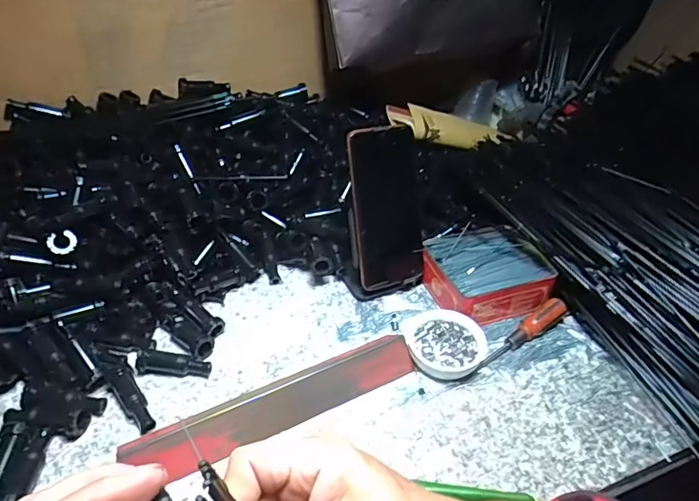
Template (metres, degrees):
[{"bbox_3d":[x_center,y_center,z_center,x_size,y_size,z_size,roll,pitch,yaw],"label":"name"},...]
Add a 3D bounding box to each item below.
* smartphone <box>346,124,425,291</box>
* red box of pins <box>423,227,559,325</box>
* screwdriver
[{"bbox_3d":[0.041,-0.044,0.529,0.073,0.164,0.009,-12,16,-16],"label":"smartphone"},{"bbox_3d":[0.148,0.024,0.558,0.117,0.043,0.105,-13,42,-18],"label":"red box of pins"},{"bbox_3d":[0.175,0.084,0.508,0.124,0.025,0.026,-28,48,-31],"label":"screwdriver"}]

